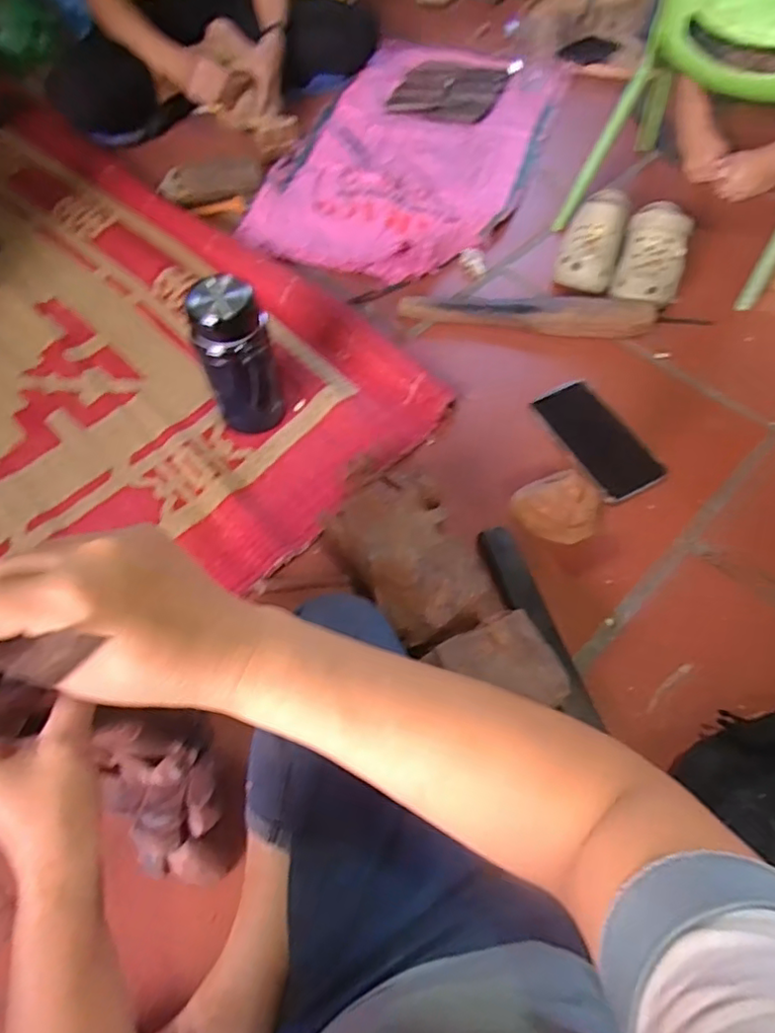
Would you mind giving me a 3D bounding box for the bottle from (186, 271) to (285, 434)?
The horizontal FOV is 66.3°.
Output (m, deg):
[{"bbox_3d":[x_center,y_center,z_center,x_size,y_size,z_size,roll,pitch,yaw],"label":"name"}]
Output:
[{"bbox_3d":[-0.195,-0.198,0.780,0.094,0.210,0.077,-19,63,-9],"label":"bottle"}]

